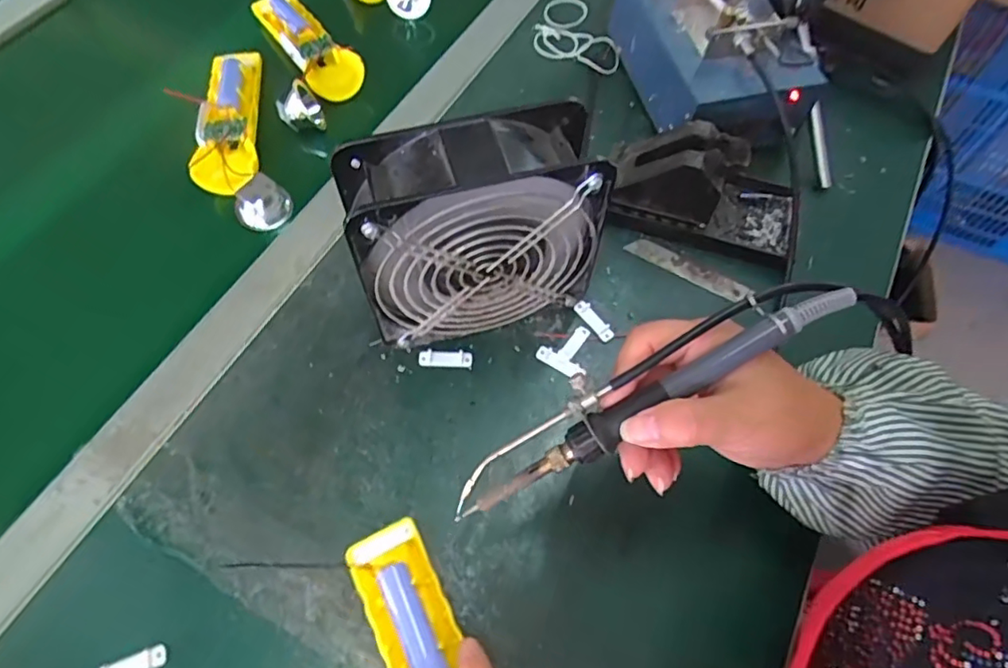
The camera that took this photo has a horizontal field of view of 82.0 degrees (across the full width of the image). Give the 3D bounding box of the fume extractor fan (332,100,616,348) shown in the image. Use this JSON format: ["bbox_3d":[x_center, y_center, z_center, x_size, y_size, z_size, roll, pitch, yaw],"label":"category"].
[{"bbox_3d":[-0.018,-0.058,0.369,0.149,0.152,0.060,-16,63,-9],"label":"fume extractor fan"}]

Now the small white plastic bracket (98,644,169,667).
[{"bbox_3d":[-0.206,0.184,0.319,0.037,0.004,0.011,-18,63,-10],"label":"small white plastic bracket"}]

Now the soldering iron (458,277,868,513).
[{"bbox_3d":[0.063,0.028,0.275,0.204,0.020,0.028,-31,65,6],"label":"soldering iron"}]

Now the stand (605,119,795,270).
[{"bbox_3d":[0.159,-0.117,0.452,0.156,0.073,0.073,15,63,7],"label":"stand"}]

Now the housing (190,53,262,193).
[{"bbox_3d":[-0.242,-0.193,0.508,0.052,0.027,0.174,-10,62,-6],"label":"housing"}]

